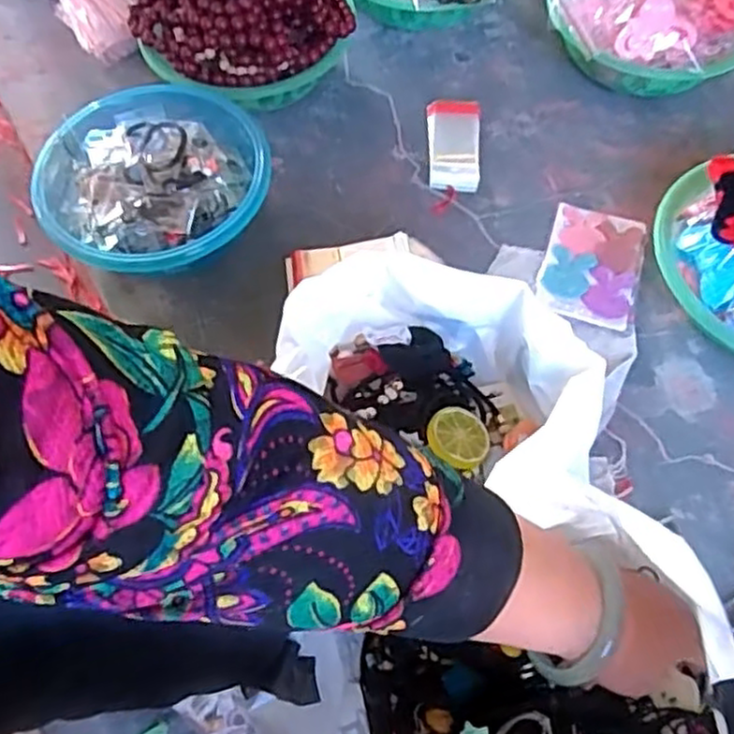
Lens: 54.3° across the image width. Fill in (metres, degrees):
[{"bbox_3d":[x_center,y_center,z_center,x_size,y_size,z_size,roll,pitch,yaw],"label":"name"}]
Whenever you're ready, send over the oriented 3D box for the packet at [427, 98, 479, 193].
[{"bbox_3d":[0.095,-0.246,0.790,0.057,0.018,0.130,5,62,2],"label":"packet"}]

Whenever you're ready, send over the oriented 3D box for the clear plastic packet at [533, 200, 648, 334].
[{"bbox_3d":[0.227,-0.104,0.722,0.092,0.011,0.140,17,63,8],"label":"clear plastic packet"}]

